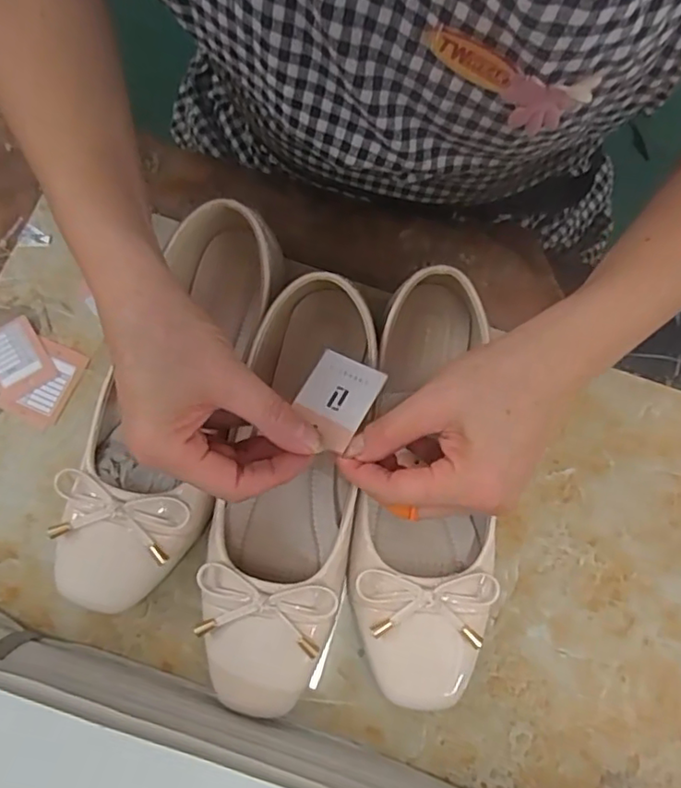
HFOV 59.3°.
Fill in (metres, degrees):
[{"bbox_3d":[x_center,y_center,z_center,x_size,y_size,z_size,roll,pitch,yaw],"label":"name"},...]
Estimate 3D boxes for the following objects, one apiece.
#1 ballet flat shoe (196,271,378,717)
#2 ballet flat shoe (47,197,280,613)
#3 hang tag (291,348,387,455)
[{"bbox_3d":[-0.029,0.047,0.342,0.076,0.051,0.244,9,78,2],"label":"ballet flat shoe"},{"bbox_3d":[-0.100,0.002,0.354,0.082,0.066,0.241,15,76,4],"label":"ballet flat shoe"},{"bbox_3d":[-0.003,0.002,0.314,0.037,0.004,0.049,26,72,16],"label":"hang tag"}]

